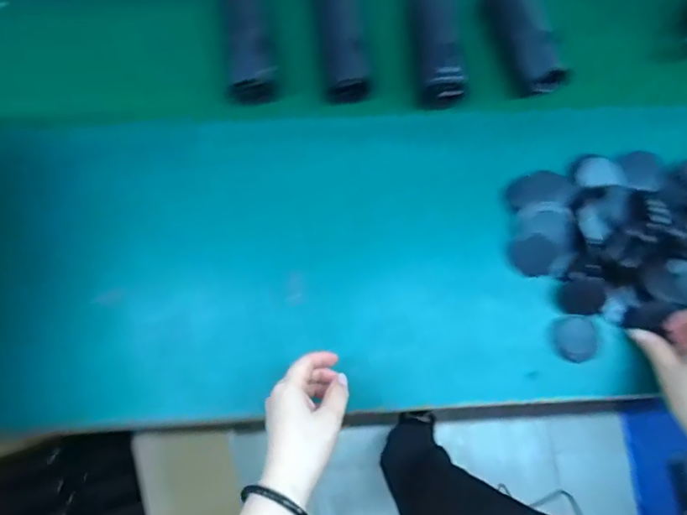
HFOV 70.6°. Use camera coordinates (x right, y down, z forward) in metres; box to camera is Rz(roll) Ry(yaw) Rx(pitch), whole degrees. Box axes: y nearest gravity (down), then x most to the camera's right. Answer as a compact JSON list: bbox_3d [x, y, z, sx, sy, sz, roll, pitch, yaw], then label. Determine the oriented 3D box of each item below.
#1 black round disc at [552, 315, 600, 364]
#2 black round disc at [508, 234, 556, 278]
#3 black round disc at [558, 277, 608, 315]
[{"bbox_3d":[0.257,0.090,0.538,0.045,0.004,0.049,-25,75,14],"label":"black round disc"},{"bbox_3d":[0.217,-0.002,0.557,0.004,0.051,0.046,-12,83,-48],"label":"black round disc"},{"bbox_3d":[0.263,0.042,0.534,0.047,0.004,0.042,3,104,33],"label":"black round disc"}]

